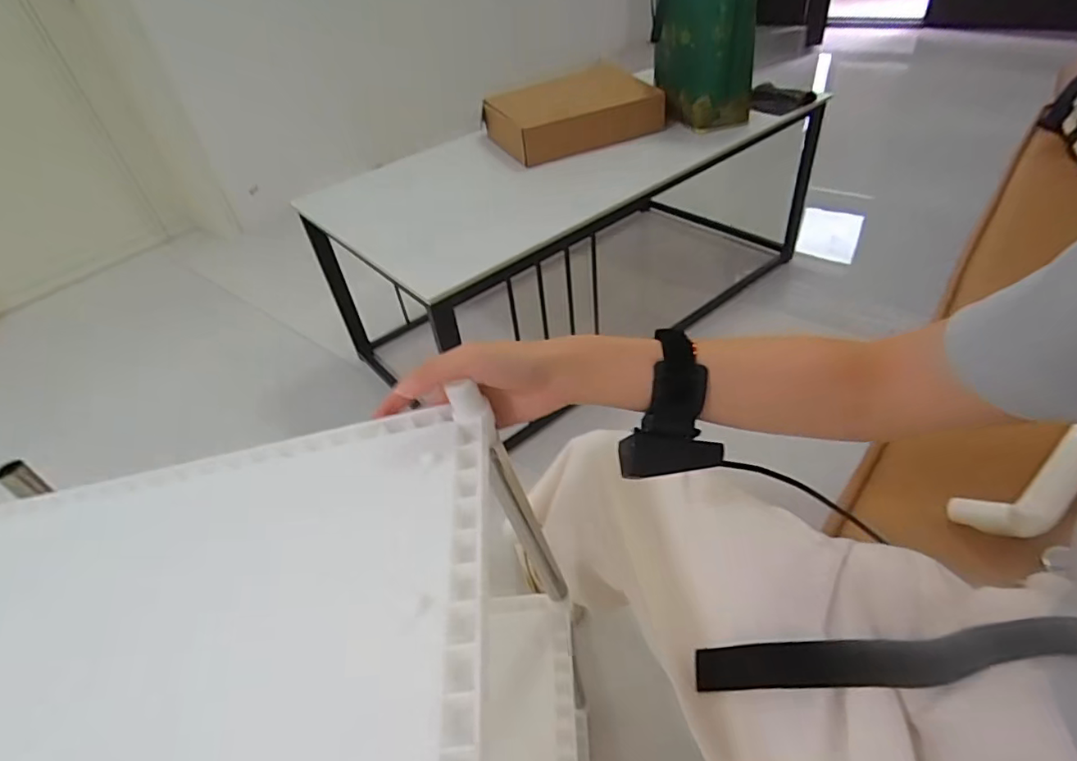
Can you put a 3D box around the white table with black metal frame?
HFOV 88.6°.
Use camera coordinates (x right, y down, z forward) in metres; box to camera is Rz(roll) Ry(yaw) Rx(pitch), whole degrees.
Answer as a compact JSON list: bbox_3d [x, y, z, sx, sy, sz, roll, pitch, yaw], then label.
[{"bbox_3d":[0.123,-0.398,1.430,1.214,0.471,0.593,-33,47,-26],"label":"white table with black metal frame"}]

